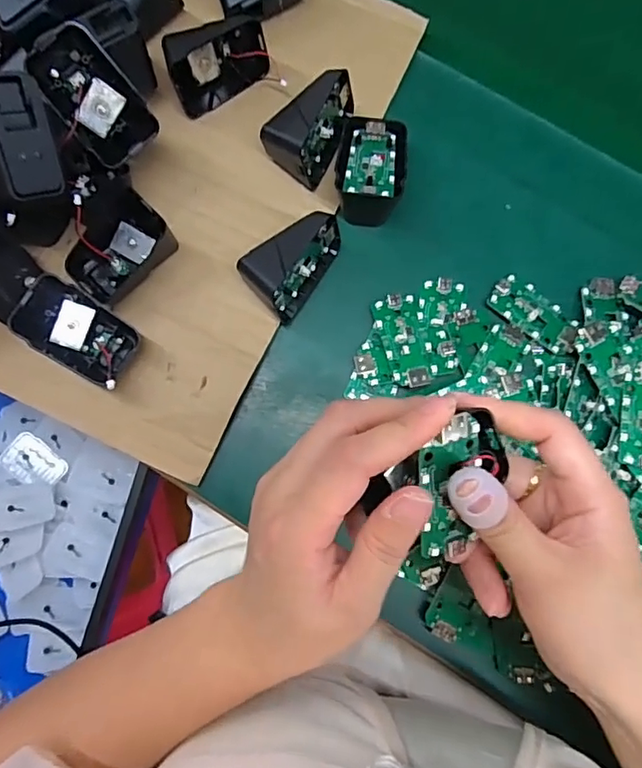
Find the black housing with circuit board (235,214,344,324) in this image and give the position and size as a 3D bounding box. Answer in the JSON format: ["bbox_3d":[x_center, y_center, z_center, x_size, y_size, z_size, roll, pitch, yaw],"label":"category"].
[{"bbox_3d":[-0.021,-0.082,0.340,0.040,0.045,0.071,34,84,6],"label":"black housing with circuit board"}]

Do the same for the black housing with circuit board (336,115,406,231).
[{"bbox_3d":[0.033,-0.143,0.354,0.044,0.032,0.076,7,82,3],"label":"black housing with circuit board"}]

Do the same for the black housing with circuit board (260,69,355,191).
[{"bbox_3d":[-0.006,-0.175,0.354,0.046,0.040,0.070,30,84,6],"label":"black housing with circuit board"}]

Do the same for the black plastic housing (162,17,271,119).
[{"bbox_3d":[-0.068,-0.217,0.360,0.067,0.039,0.043,-15,82,0],"label":"black plastic housing"}]

